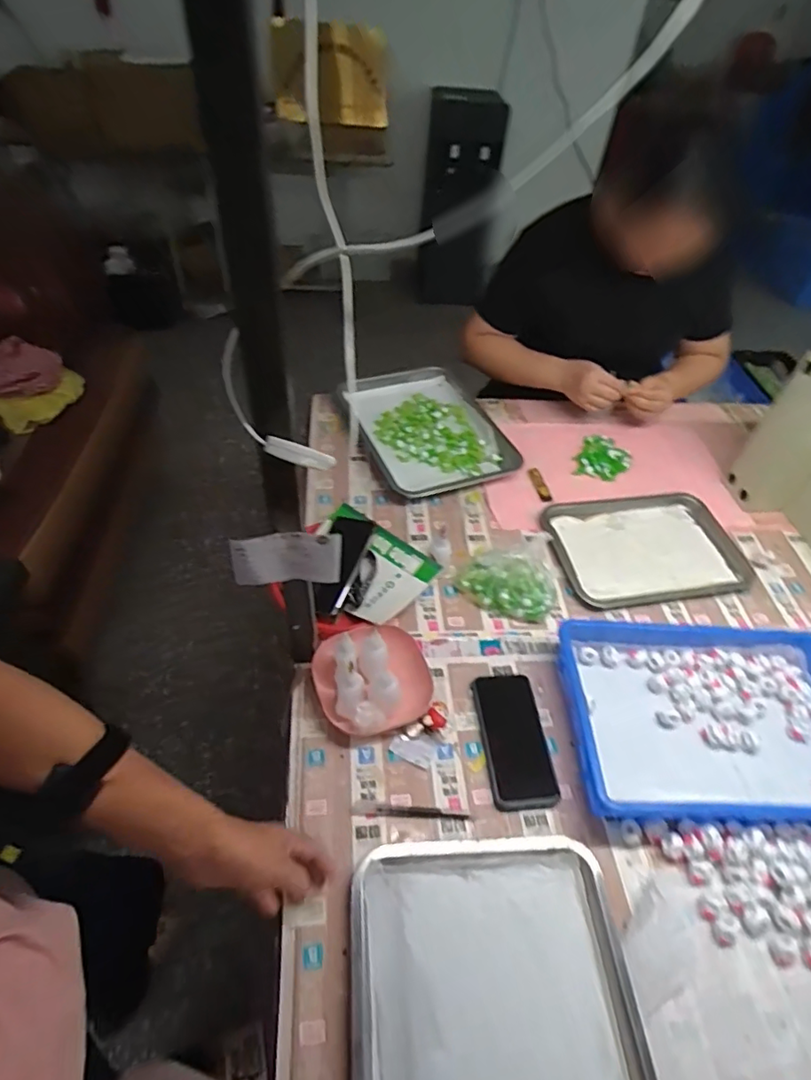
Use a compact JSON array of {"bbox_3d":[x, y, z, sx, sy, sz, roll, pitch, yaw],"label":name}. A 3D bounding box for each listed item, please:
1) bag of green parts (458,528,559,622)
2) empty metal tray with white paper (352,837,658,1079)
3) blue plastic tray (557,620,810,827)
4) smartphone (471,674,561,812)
[{"bbox_3d":[0.166,0.062,0.839,0.159,0.045,0.130,-18,54,-17],"label":"bag of green parts"},{"bbox_3d":[0.090,0.462,0.496,0.264,0.041,0.349,-2,51,-4],"label":"empty metal tray with white paper"},{"bbox_3d":[0.386,0.220,0.694,0.372,0.058,0.239,1,50,-2],"label":"blue plastic tray"},{"bbox_3d":[0.135,0.246,0.700,0.078,0.007,0.165,-4,51,-6],"label":"smartphone"}]

